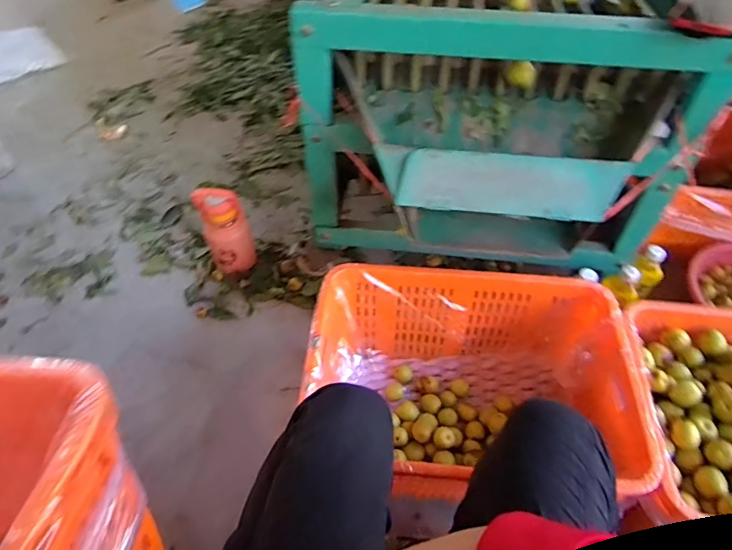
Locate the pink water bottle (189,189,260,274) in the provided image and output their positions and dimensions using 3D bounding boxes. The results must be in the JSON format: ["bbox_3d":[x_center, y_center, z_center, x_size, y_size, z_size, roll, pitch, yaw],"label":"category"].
[{"bbox_3d":[-0.333,-0.097,1.189,0.115,0.234,0.096,-14,52,-15],"label":"pink water bottle"}]

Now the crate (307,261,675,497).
[{"bbox_3d":[0.171,0.211,0.901,0.536,0.256,0.379,6,50,1],"label":"crate"}]

